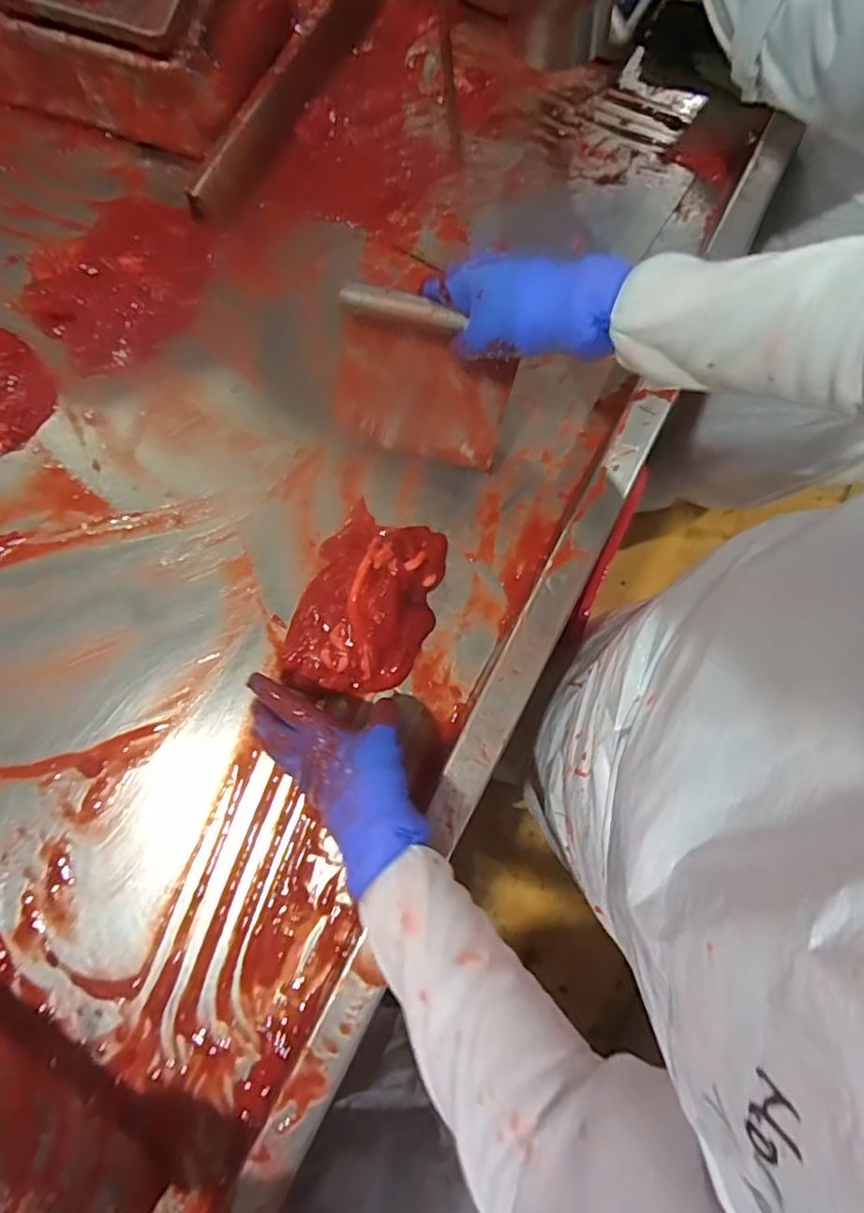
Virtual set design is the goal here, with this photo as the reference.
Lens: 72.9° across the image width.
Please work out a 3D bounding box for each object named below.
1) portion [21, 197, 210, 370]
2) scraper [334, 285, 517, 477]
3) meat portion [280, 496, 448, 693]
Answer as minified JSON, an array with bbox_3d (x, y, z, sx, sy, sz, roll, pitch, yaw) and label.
[{"bbox_3d":[-0.331,-0.350,0.630,0.197,0.028,0.166,-35,79,-6],"label":"portion"},{"bbox_3d":[-0.007,-0.193,0.506,0.150,0.141,0.022,12,53,-4],"label":"scraper"},{"bbox_3d":[-0.060,-0.008,0.534,0.118,0.042,0.168,18,79,5],"label":"meat portion"}]

